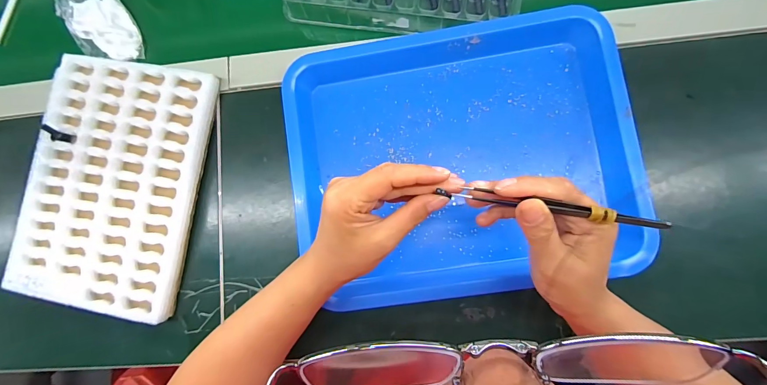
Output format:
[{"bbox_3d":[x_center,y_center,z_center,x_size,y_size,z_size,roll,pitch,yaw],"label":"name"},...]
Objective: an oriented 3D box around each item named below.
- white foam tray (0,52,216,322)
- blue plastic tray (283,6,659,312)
[{"bbox_3d":[-0.301,-0.011,0.398,0.190,0.030,0.270,9,85,7],"label":"white foam tray"},{"bbox_3d":[0.073,-0.034,0.357,0.326,0.031,0.268,-8,83,5],"label":"blue plastic tray"}]

